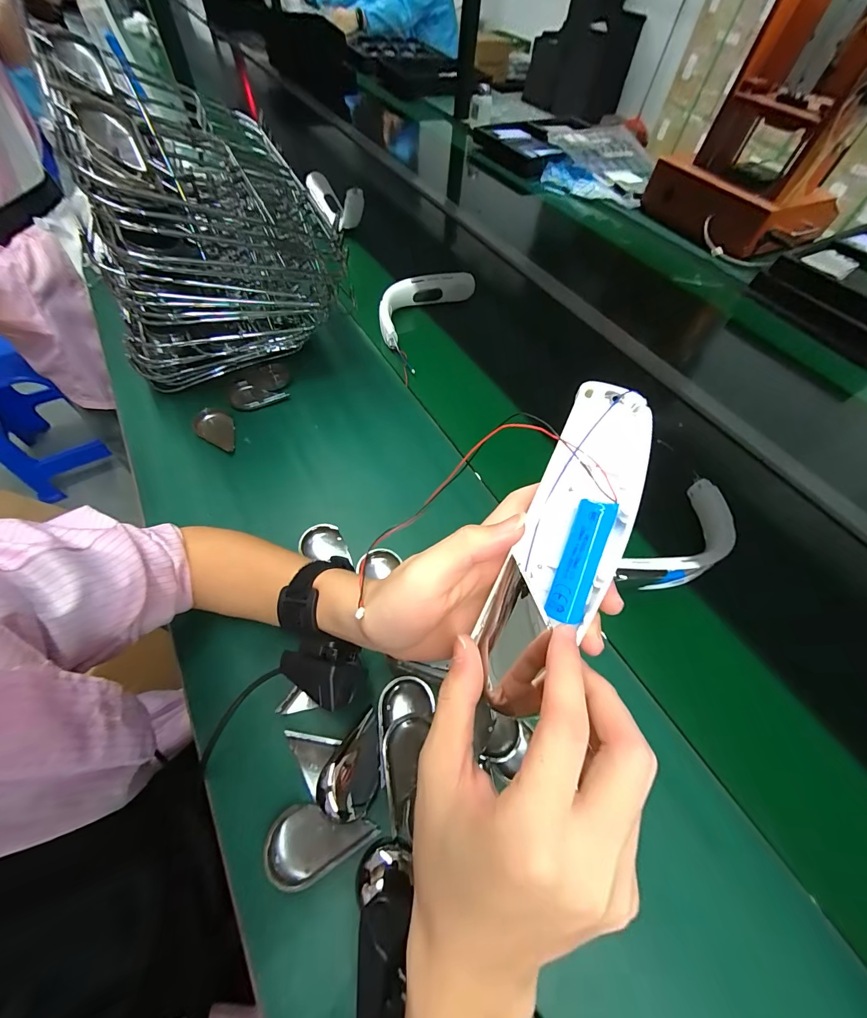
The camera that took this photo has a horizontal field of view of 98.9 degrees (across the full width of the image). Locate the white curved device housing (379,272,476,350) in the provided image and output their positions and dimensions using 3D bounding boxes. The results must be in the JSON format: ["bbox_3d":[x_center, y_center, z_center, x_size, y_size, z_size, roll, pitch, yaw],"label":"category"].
[{"bbox_3d":[-0.027,-0.378,0.680,0.085,0.050,0.229,38,63,17],"label":"white curved device housing"}]

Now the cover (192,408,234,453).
[{"bbox_3d":[-0.298,-0.107,0.506,0.047,0.017,0.068,-24,64,-18],"label":"cover"}]

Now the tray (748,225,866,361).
[{"bbox_3d":[1.013,-0.507,0.844,0.477,0.084,0.313,-27,65,-19],"label":"tray"}]

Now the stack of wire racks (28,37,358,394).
[{"bbox_3d":[-0.292,-0.355,0.492,0.279,0.279,0.333,-21,63,-16],"label":"stack of wire racks"}]

